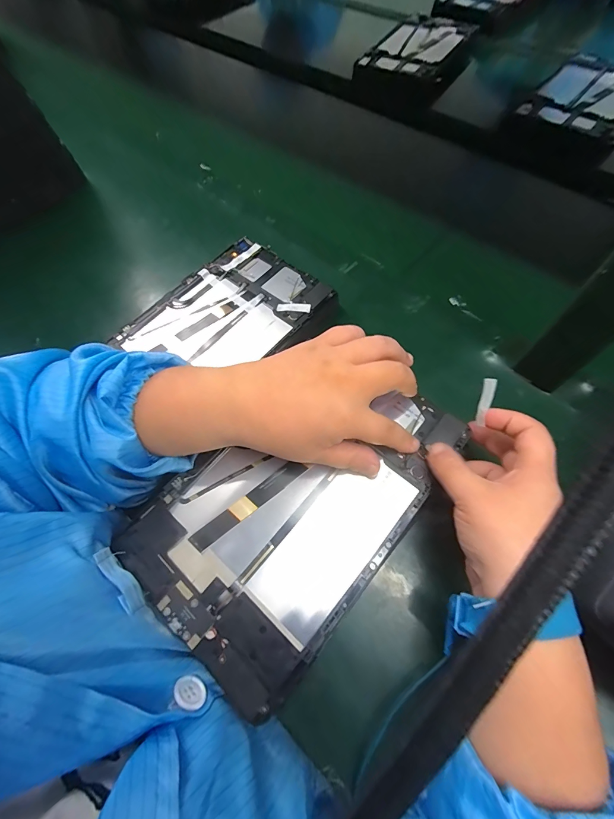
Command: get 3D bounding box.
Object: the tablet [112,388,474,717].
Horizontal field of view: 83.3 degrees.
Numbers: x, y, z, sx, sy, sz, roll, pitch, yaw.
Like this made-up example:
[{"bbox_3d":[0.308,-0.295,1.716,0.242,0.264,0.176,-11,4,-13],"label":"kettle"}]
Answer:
[{"bbox_3d":[-0.005,0.060,0.251,0.144,0.008,0.228,38,72,19],"label":"tablet"}]

